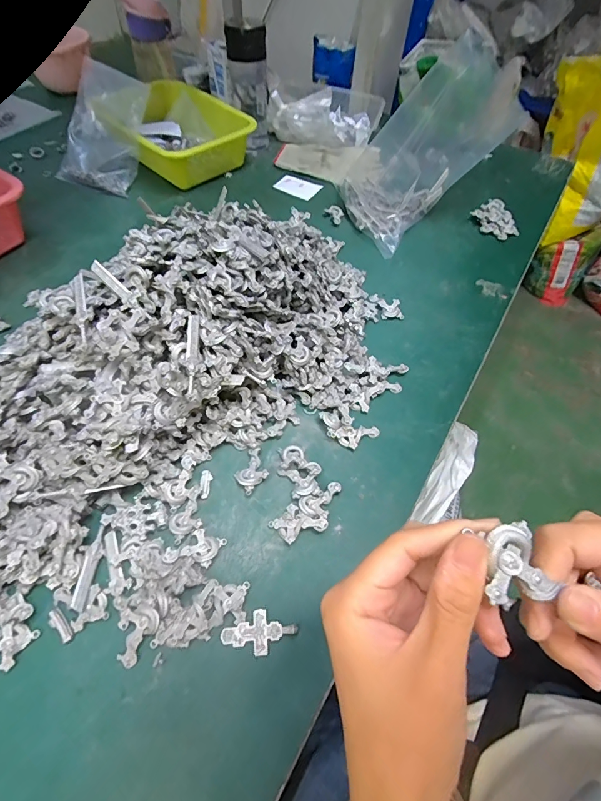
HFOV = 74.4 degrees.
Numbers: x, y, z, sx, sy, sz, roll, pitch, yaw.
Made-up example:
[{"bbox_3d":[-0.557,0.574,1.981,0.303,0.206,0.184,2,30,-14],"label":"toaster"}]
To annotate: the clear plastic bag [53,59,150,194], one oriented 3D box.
[{"bbox_3d":[-0.329,-0.447,0.663,0.147,0.188,0.038,26,17,2],"label":"clear plastic bag"}]

